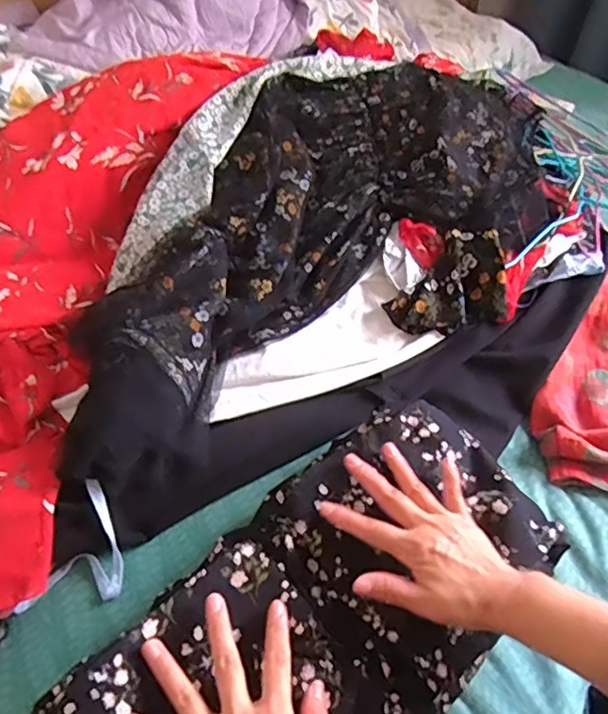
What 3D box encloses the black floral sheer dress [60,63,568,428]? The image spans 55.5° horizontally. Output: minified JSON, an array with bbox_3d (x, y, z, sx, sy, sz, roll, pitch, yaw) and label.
[{"bbox_3d":[0.095,-0.194,0.765,0.406,0.137,0.745,20,50,14],"label":"black floral sheer dress"}]

